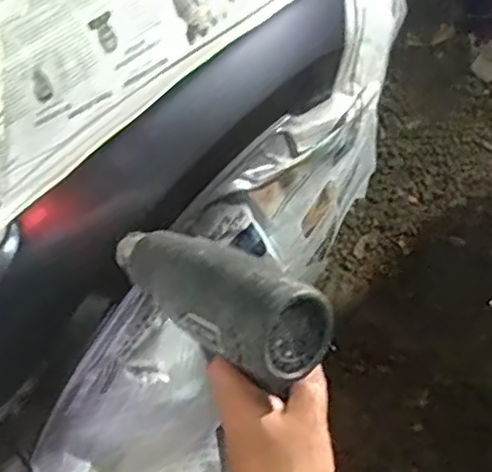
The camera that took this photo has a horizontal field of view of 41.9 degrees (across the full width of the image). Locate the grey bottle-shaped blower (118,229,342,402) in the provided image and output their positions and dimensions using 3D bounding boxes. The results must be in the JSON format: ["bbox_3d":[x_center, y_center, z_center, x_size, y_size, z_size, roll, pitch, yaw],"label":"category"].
[{"bbox_3d":[-0.036,0.036,0.474,0.218,0.068,0.070,23,63,45],"label":"grey bottle-shaped blower"}]

